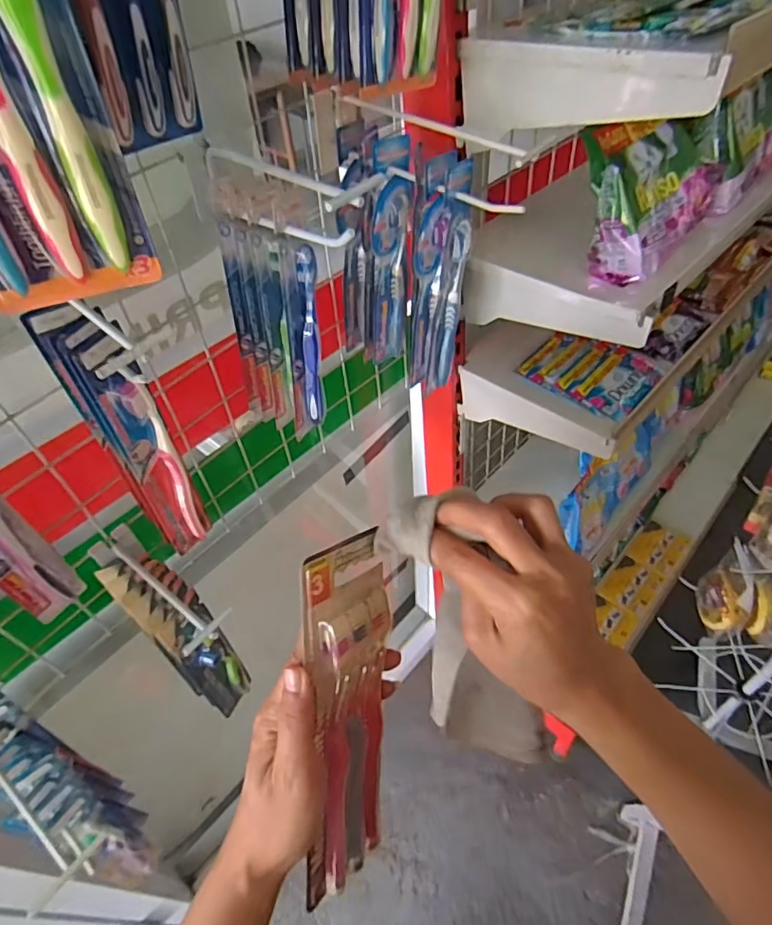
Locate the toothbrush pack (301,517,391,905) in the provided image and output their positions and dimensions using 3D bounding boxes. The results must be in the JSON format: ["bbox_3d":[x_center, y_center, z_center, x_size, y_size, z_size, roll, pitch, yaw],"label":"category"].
[{"bbox_3d":[-0.021,0.154,0.326,0.020,0.219,0.066,7,14,38],"label":"toothbrush pack"}]

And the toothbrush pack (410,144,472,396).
[{"bbox_3d":[0.051,-0.170,0.528,0.053,0.233,0.022,2,48,6],"label":"toothbrush pack"}]

